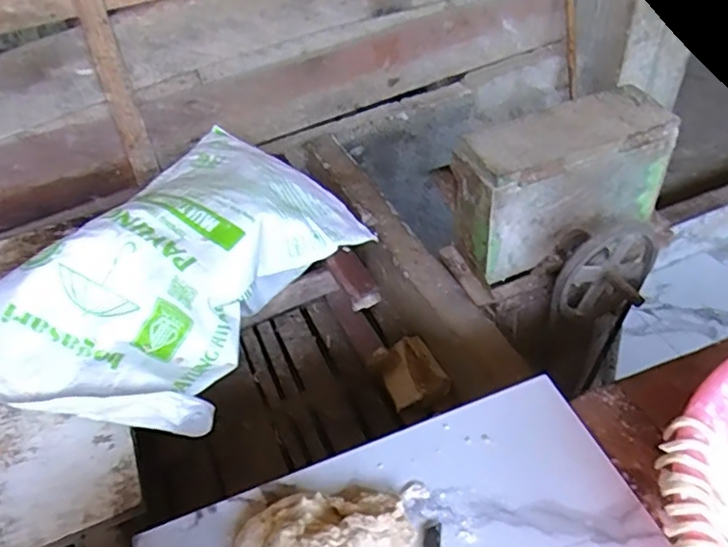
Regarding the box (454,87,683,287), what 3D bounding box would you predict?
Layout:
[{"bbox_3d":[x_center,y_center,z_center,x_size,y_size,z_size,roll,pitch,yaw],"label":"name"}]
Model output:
[{"bbox_3d":[0.340,-0.163,1.085,0.350,0.215,0.141,-20,46,-15],"label":"box"}]

